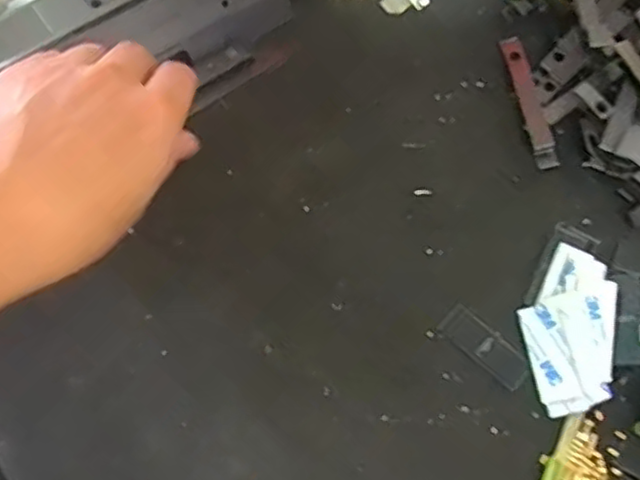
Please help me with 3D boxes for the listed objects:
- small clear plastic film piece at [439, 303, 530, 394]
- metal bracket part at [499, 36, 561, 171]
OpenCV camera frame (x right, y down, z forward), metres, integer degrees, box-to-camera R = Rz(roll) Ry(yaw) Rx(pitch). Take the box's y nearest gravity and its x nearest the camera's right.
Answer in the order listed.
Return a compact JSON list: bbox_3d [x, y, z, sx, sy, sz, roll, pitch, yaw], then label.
[{"bbox_3d":[0.088,0.056,0.357,0.051,0.004,0.020,42,69,15],"label":"small clear plastic film piece"},{"bbox_3d":[0.132,-0.089,0.427,0.014,0.006,0.097,-6,65,-6],"label":"metal bracket part"}]

